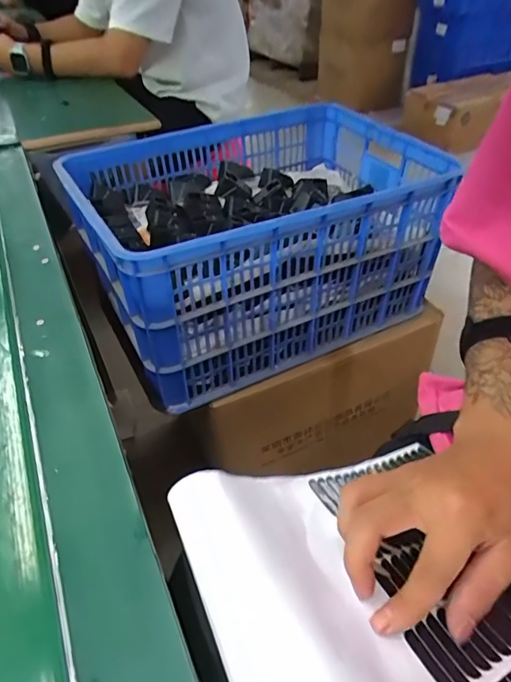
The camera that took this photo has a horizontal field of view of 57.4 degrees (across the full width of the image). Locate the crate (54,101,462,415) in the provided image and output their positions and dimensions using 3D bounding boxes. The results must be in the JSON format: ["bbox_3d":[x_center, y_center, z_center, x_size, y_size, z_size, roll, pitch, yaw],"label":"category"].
[{"bbox_3d":[0.003,-0.203,0.875,0.573,0.292,0.412,-21,46,-18],"label":"crate"}]

